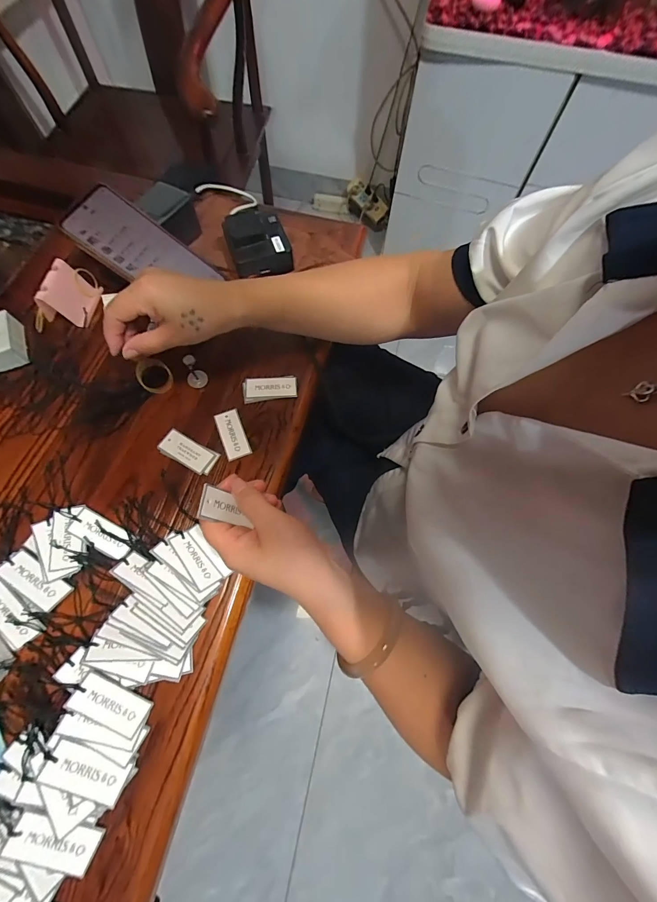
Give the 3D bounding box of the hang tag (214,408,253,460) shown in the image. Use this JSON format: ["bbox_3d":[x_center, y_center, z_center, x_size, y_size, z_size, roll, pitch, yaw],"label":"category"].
[{"bbox_3d":[-0.103,-0.019,0.371,0.026,0.004,0.057,-21,71,-10],"label":"hang tag"}]

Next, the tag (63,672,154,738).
[{"bbox_3d":[-0.172,0.200,0.272,0.058,0.004,0.025,30,52,-4],"label":"tag"}]

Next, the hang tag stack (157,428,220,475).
[{"bbox_3d":[-0.146,0.001,0.360,0.060,0.006,0.028,26,70,8],"label":"hang tag stack"}]

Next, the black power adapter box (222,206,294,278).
[{"bbox_3d":[-0.087,-0.256,0.425,0.072,0.047,0.069,-16,70,-8],"label":"black power adapter box"}]

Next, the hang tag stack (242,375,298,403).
[{"bbox_3d":[-0.065,-0.070,0.384,0.058,0.007,0.028,-7,69,-5],"label":"hang tag stack"}]

